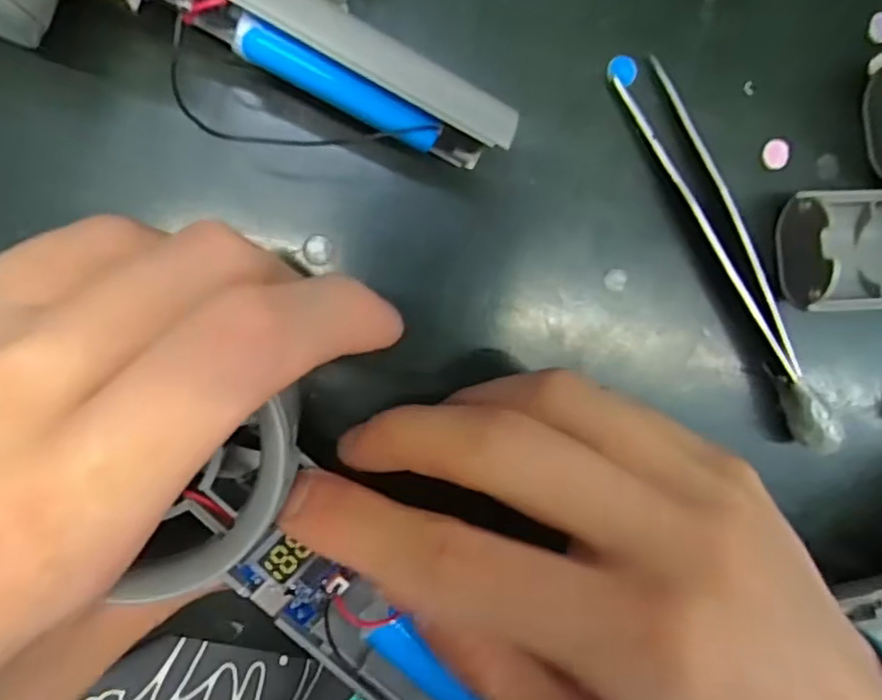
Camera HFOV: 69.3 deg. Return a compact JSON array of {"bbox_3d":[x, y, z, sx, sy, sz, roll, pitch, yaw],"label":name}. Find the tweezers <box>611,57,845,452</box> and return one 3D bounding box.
[{"bbox_3d":[0.084,-0.026,0.182,0.014,0.018,0.119,-30,99,-4],"label":"tweezers"}]

